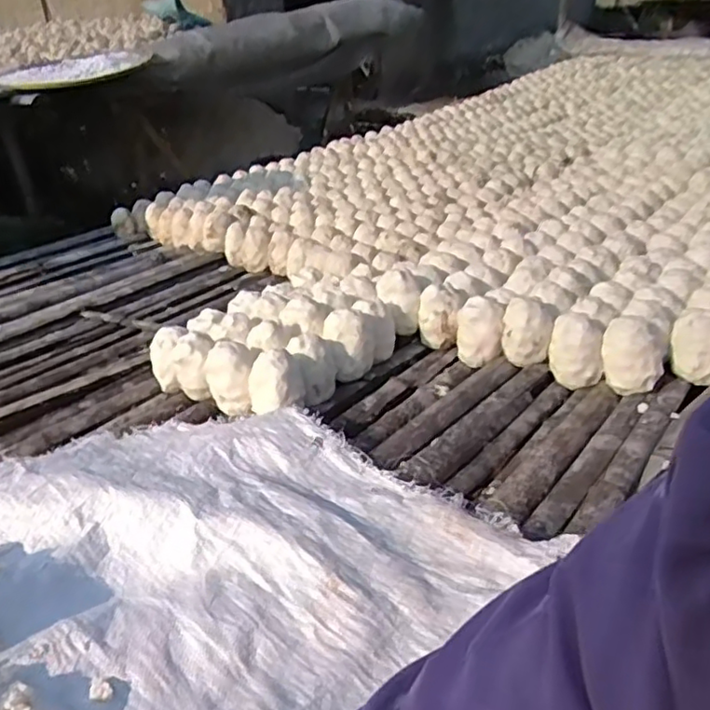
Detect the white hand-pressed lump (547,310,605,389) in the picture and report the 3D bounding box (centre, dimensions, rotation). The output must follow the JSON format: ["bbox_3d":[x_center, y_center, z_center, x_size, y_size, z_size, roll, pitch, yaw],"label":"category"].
[{"bbox_3d":[0.353,-0.008,1.028,0.079,0.104,0.071,4,30,15],"label":"white hand-pressed lump"}]

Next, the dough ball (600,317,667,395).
[{"bbox_3d":[0.431,-0.002,0.996,0.092,0.104,0.089,10,31,24],"label":"dough ball"}]

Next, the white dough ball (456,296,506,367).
[{"bbox_3d":[0.209,-0.039,1.083,0.074,0.100,0.058,-1,29,6],"label":"white dough ball"}]

